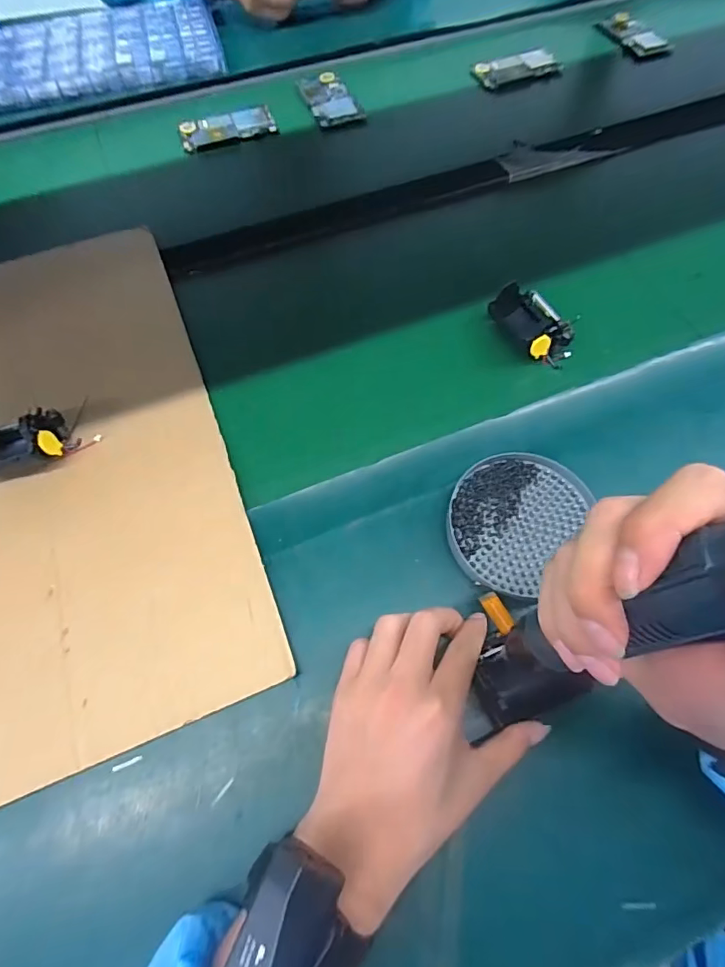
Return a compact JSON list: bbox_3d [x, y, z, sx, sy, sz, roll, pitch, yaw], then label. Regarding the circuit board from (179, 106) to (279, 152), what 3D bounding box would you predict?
[{"bbox_3d":[-0.179,-0.472,0.646,0.123,0.007,0.053,-18,69,-7],"label":"circuit board"}]

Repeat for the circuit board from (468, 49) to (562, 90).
[{"bbox_3d":[0.225,-0.605,0.708,0.128,0.014,0.063,-22,65,-11],"label":"circuit board"}]

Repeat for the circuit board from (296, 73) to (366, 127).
[{"bbox_3d":[-0.048,-0.532,0.671,0.065,0.004,0.111,-23,65,-12],"label":"circuit board"}]

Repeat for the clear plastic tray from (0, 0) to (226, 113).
[{"bbox_3d":[-0.409,-0.630,0.705,0.383,0.026,0.247,-21,65,-11],"label":"clear plastic tray"}]

